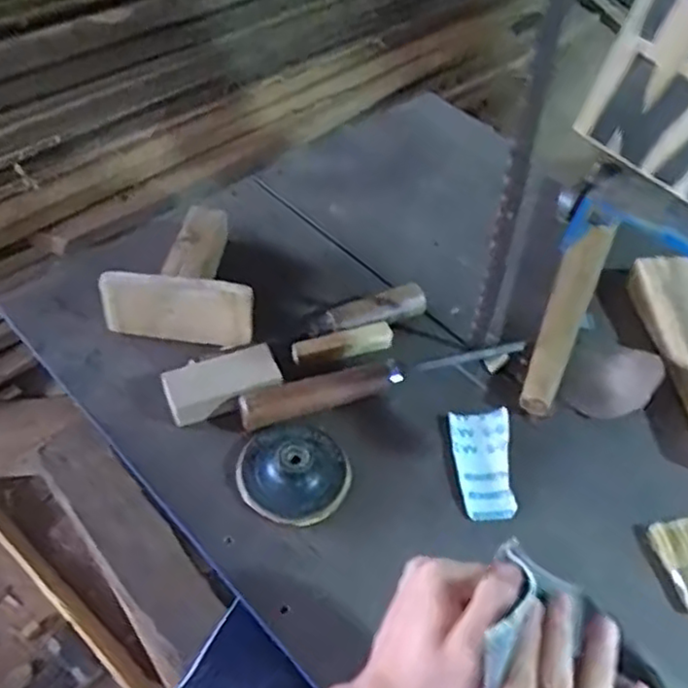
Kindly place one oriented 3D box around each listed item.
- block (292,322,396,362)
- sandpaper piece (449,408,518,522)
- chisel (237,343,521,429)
[{"bbox_3d":[-0.001,-0.001,0.650,0.097,0.014,0.021,-9,53,-14],"label":"block"},{"bbox_3d":[0.124,0.106,0.598,0.051,0.014,0.100,1,51,-6],"label":"sandpaper piece"},{"bbox_3d":[0.037,0.026,0.623,0.267,0.026,0.032,-14,54,-18],"label":"chisel"}]

